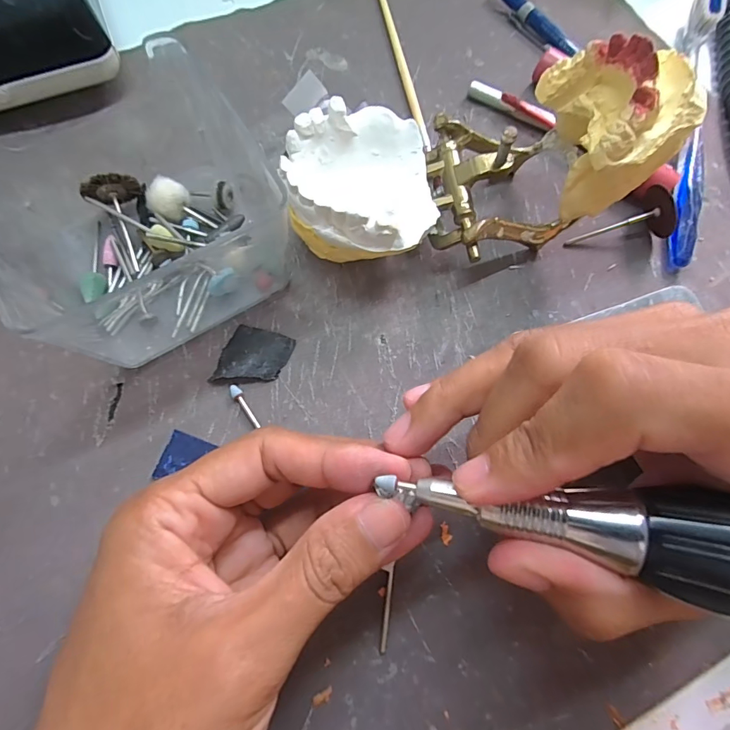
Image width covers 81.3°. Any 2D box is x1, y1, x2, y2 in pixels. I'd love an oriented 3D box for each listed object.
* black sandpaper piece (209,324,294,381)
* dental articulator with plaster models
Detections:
[{"bbox_3d":[-0.049,-0.003,0.188,0.029,0.006,0.027,16,73,3],"label":"black sandpaper piece"},{"bbox_3d":[0.040,-0.085,0.179,0.143,0.077,0.065,-12,74,-6],"label":"dental articulator with plaster models"}]

